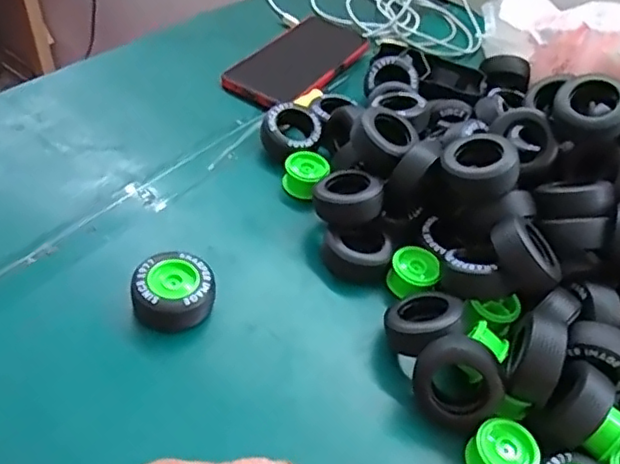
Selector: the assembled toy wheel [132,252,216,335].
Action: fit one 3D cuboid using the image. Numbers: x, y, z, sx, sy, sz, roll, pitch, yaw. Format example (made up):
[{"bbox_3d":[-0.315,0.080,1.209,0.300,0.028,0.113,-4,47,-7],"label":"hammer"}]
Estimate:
[{"bbox_3d":[-0.084,0.038,0.378,0.047,0.026,0.047,6,44,-6],"label":"assembled toy wheel"}]

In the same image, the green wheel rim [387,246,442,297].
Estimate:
[{"bbox_3d":[0.070,0.029,0.419,0.032,0.024,0.028,10,49,2],"label":"green wheel rim"}]

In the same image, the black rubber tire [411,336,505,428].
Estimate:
[{"bbox_3d":[0.083,0.084,0.349,0.046,0.024,0.048,-40,84,7],"label":"black rubber tire"}]

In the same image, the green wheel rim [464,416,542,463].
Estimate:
[{"bbox_3d":[0.104,0.121,0.333,0.033,0.019,0.033,6,44,-6],"label":"green wheel rim"}]

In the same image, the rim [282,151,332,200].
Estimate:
[{"bbox_3d":[-0.002,-0.044,0.477,0.030,0.026,0.033,6,44,-6],"label":"rim"}]

